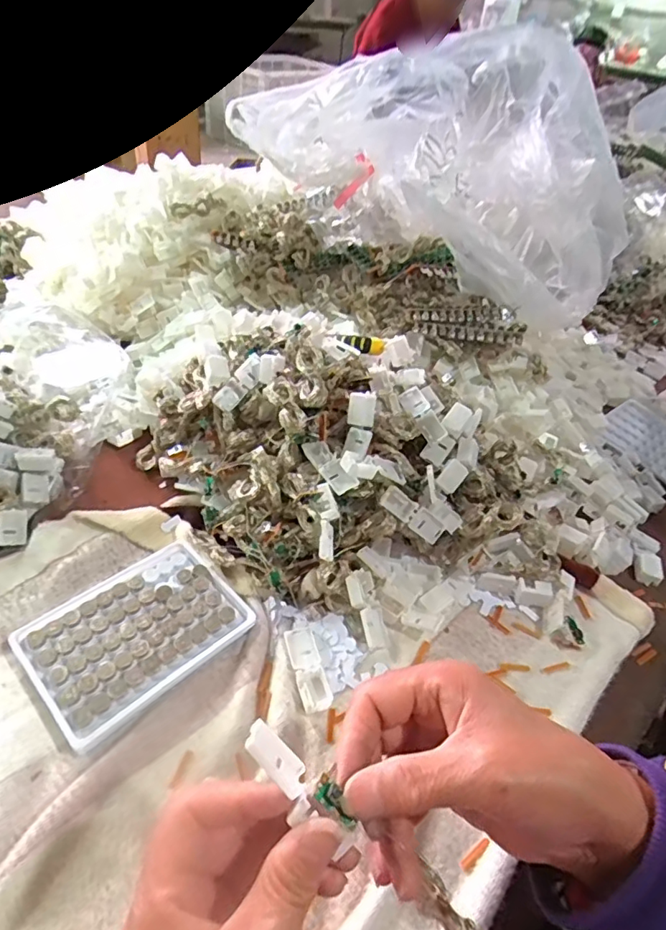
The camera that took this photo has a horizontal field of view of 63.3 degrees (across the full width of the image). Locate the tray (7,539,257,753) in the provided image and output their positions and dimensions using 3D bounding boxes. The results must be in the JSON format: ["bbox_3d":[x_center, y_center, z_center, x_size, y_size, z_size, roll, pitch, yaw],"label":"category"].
[{"bbox_3d":[-0.131,0.108,0.361,0.128,0.012,0.093,-31,55,-34],"label":"tray"}]

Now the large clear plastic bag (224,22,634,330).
[{"bbox_3d":[0.117,-0.304,0.583,0.341,0.241,0.277,-19,49,-26],"label":"large clear plastic bag"}]

